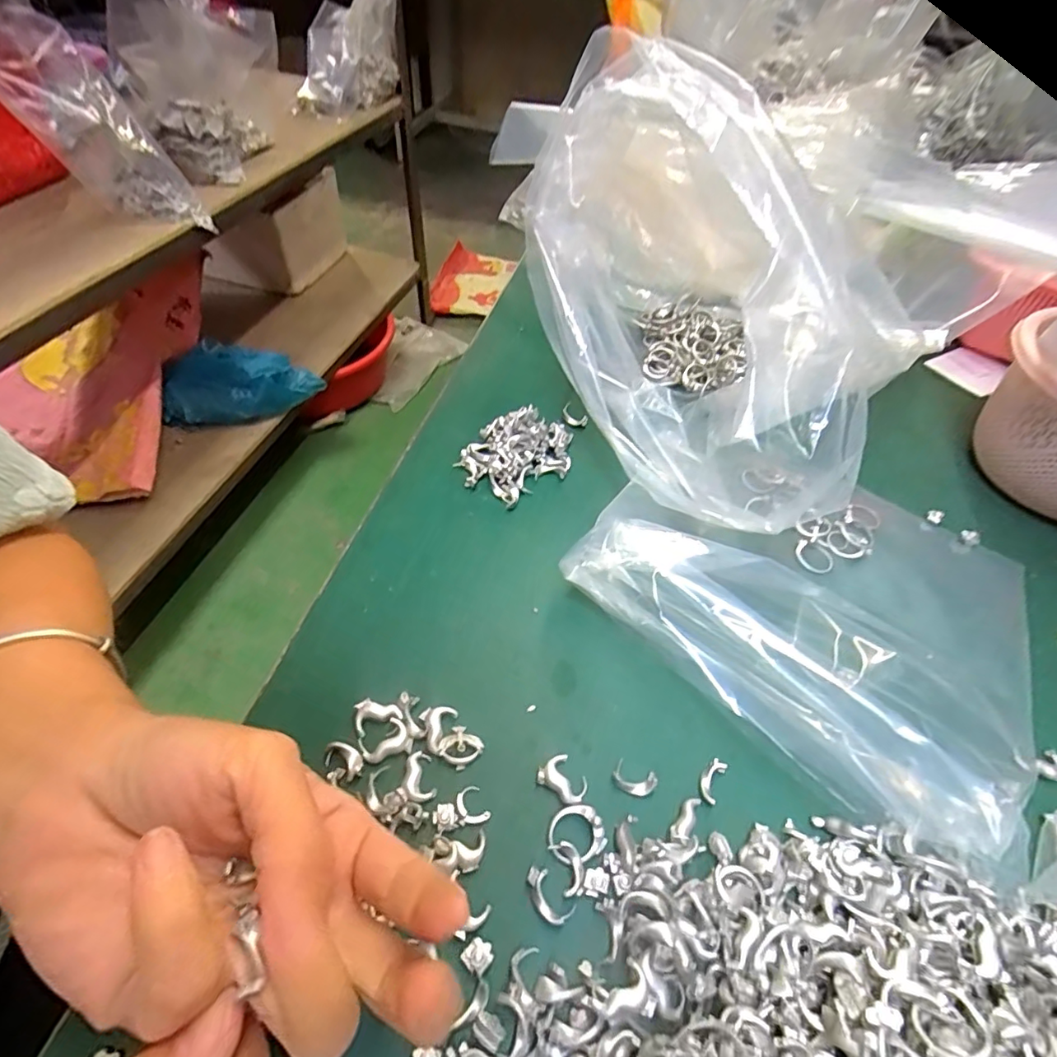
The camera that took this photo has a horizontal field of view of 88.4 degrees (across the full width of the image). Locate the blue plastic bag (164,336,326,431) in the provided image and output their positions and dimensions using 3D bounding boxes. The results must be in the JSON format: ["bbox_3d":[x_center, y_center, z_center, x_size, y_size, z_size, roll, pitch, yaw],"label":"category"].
[{"bbox_3d":[-0.552,-0.275,1.047,0.282,0.124,0.105,0,51,-6],"label":"blue plastic bag"}]

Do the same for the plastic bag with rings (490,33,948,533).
[{"bbox_3d":[0.133,-0.133,0.316,0.216,0.184,0.211,-31,60,-27],"label":"plastic bag with rings"}]

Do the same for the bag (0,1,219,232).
[{"bbox_3d":[-0.579,-0.531,0.743,0.107,0.290,0.094,-18,37,40],"label":"bag"}]

